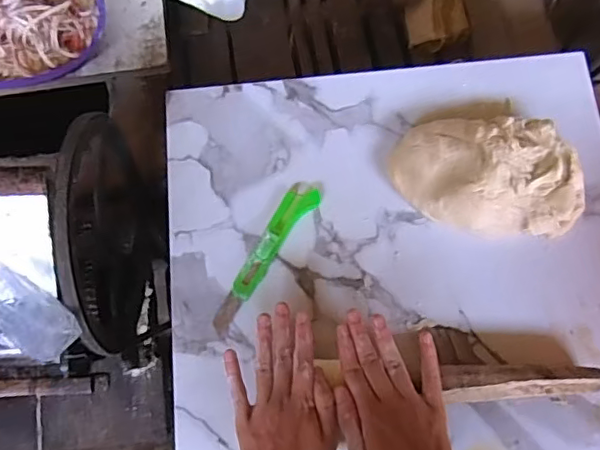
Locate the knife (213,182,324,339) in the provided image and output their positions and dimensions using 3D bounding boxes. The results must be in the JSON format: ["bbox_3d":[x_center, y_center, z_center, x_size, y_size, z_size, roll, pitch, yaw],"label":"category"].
[{"bbox_3d":[-0.035,0.030,0.611,0.033,0.014,0.192,30,77,7],"label":"knife"}]

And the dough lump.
[{"bbox_3d":[0.199,-0.055,0.608,0.198,0.056,0.127,4,76,0],"label":"dough lump"}]

